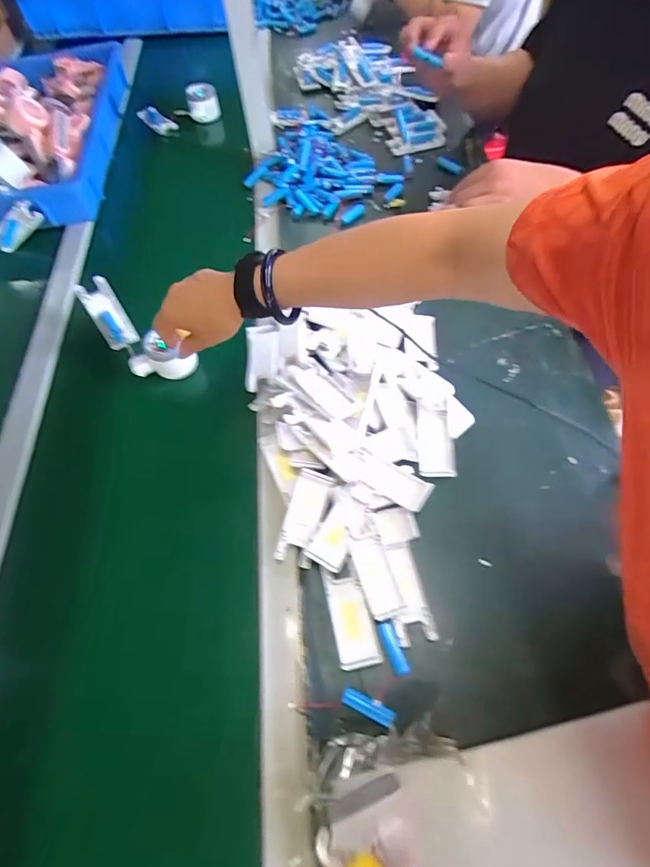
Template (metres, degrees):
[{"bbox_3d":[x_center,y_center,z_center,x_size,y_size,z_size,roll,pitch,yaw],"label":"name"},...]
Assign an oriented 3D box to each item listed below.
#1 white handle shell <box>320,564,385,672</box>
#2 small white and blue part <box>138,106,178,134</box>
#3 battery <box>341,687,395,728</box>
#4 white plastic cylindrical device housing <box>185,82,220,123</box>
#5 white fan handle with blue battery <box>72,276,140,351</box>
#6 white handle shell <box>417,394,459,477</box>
[{"bbox_3d":[0.025,0.189,0.479,0.040,0.012,0.100,-12,61,-6],"label":"white handle shell"},{"bbox_3d":[-0.369,-0.683,0.999,0.106,0.029,0.030,33,67,20],"label":"small white and blue part"},{"bbox_3d":[0.041,0.259,0.434,0.049,0.014,0.014,22,63,13],"label":"battery"},{"bbox_3d":[-0.259,-0.707,0.974,0.066,0.055,0.062,-14,60,-5],"label":"white plastic cylindrical device housing"},{"bbox_3d":[-0.311,-0.170,0.655,0.043,0.103,0.022,-33,45,-16],"label":"white fan handle with blue battery"},{"bbox_3d":[0.136,0.002,0.567,0.046,0.014,0.104,-2,77,0],"label":"white handle shell"}]

